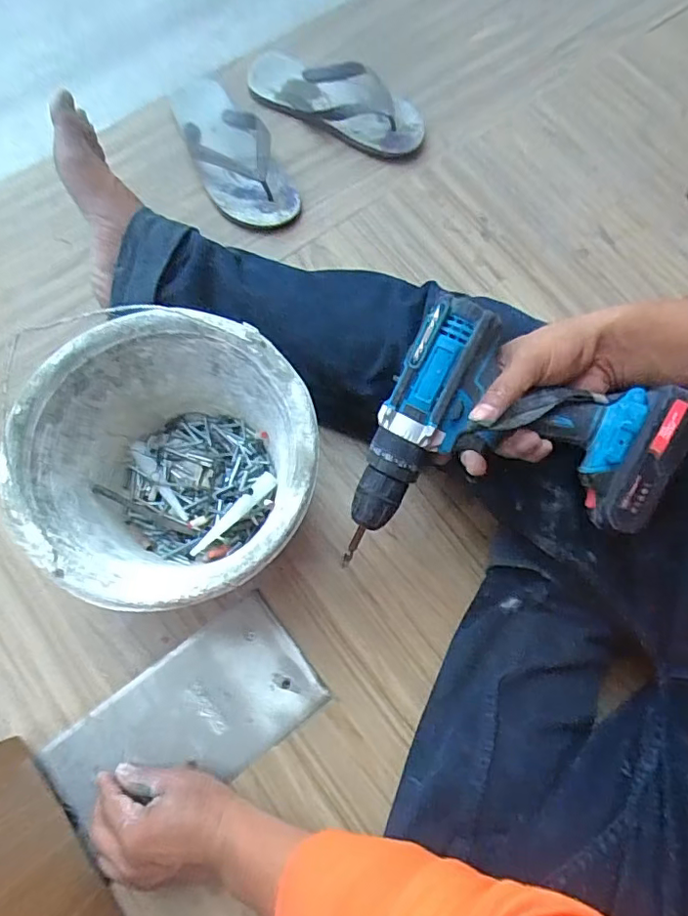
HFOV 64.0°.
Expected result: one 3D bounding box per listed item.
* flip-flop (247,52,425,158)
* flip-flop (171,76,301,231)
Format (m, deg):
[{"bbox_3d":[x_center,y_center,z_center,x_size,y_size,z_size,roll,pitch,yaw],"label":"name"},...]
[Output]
[{"bbox_3d":[-0.011,-0.483,0.734,0.250,0.045,0.110,25,74,7],"label":"flip-flop"},{"bbox_3d":[-0.146,-0.399,0.704,0.100,0.040,0.256,-24,75,-8],"label":"flip-flop"}]

